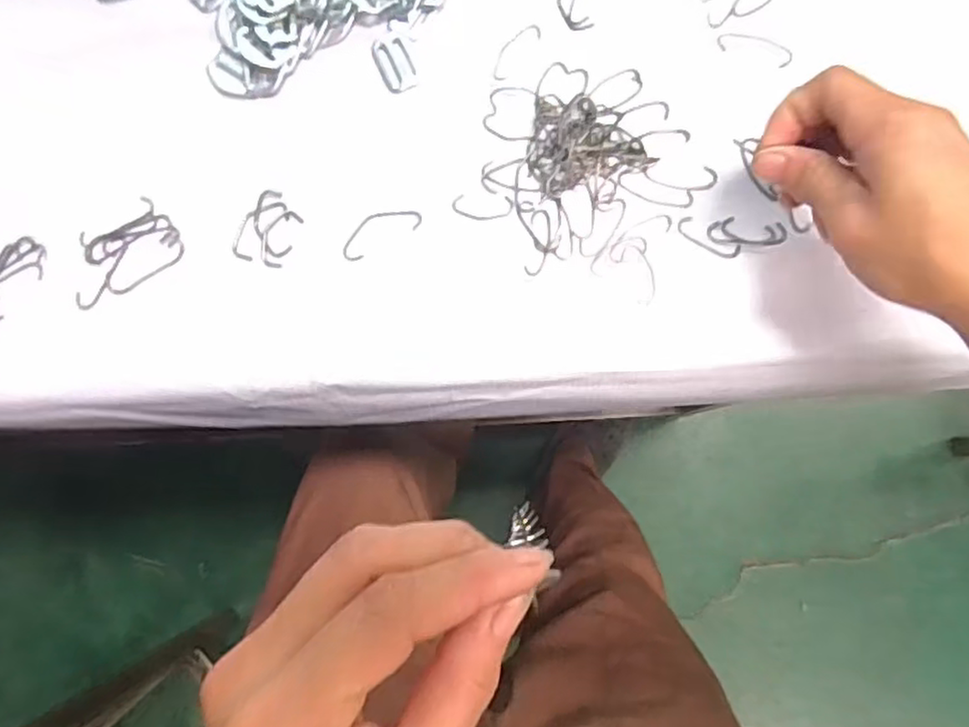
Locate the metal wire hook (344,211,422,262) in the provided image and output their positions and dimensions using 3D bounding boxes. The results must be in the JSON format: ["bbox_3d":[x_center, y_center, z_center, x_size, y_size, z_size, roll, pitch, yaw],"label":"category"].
[{"bbox_3d":[-0.056,-0.071,0.353,0.046,0.004,0.019,-28,82,-1],"label":"metal wire hook"}]

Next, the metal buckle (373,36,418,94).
[{"bbox_3d":[-0.050,-0.167,0.369,0.018,0.004,0.033,-20,82,0],"label":"metal buckle"}]

